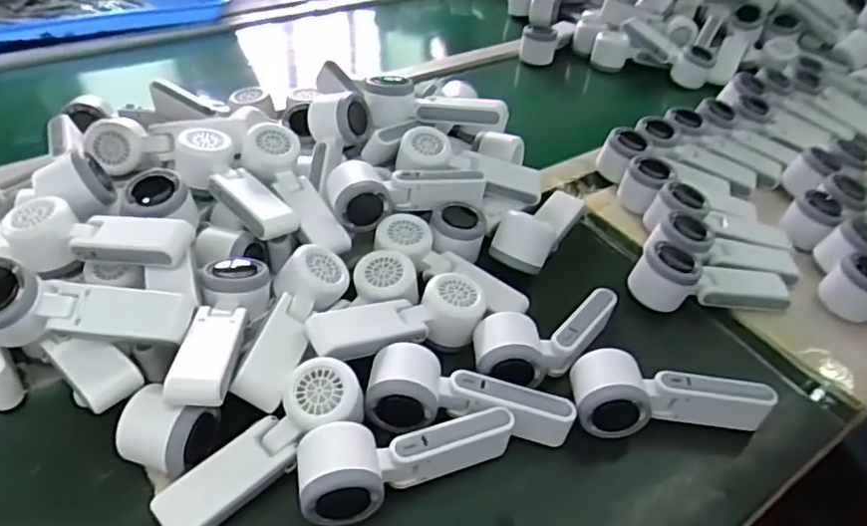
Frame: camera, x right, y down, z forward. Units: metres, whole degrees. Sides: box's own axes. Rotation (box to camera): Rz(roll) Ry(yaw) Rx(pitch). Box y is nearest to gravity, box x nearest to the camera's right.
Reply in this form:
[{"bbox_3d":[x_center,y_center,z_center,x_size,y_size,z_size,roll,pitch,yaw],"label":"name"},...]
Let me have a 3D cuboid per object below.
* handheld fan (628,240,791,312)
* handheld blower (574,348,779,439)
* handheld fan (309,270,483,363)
[{"bbox_3d":[0.285,0.010,0.655,0.160,0.053,0.057,0,41,-6],"label":"handheld fan"},{"bbox_3d":[0.201,0.118,0.540,0.166,0.051,0.058,7,41,2],"label":"handheld blower"},{"bbox_3d":[-0.030,0.048,0.562,0.163,0.051,0.064,-14,45,-21],"label":"handheld fan"}]

